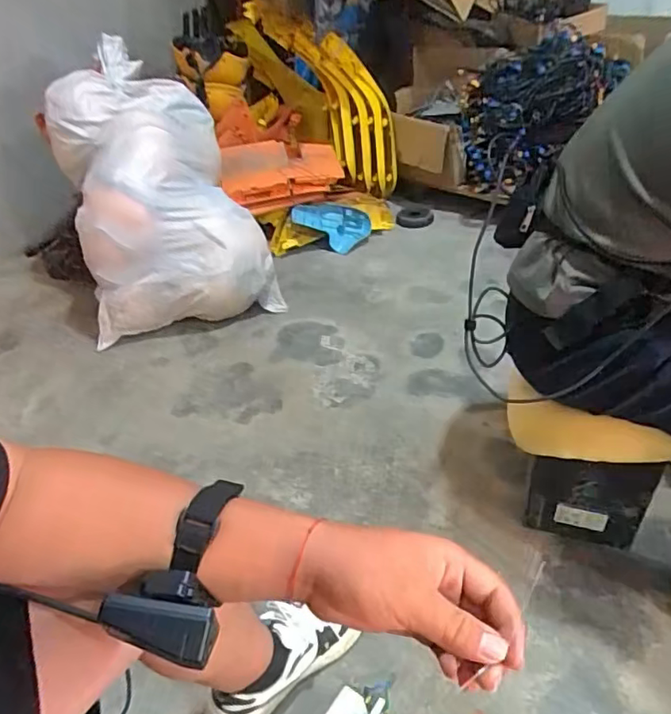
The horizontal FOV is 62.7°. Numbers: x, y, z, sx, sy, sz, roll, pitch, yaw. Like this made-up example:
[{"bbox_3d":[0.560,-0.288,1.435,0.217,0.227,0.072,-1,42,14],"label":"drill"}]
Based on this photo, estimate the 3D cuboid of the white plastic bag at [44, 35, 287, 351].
[{"bbox_3d":[-0.515,-0.466,1.617,0.512,0.605,0.577,-15,39,-12],"label":"white plastic bag"}]

